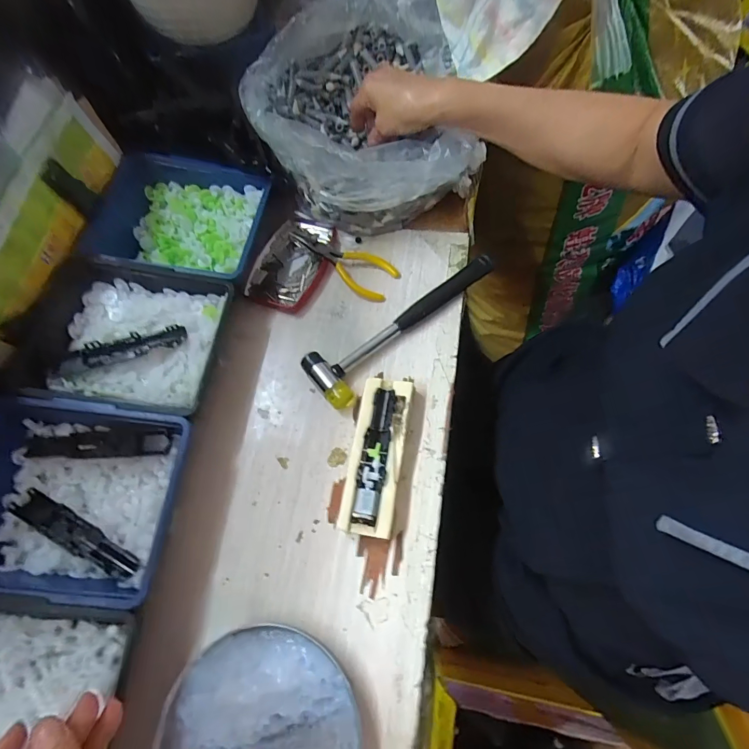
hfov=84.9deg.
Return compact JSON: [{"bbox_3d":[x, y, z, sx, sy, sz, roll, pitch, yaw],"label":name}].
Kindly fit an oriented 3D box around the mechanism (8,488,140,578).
[{"bbox_3d":[-0.239,0.130,0.330,0.119,0.024,0.024,26,71,15],"label":"mechanism"}]

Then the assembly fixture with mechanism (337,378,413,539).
[{"bbox_3d":[0.002,0.069,0.364,0.045,0.023,0.136,8,67,8],"label":"assembly fixture with mechanism"}]

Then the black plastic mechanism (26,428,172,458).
[{"bbox_3d":[-0.235,0.060,0.354,0.114,0.013,0.023,-5,66,2],"label":"black plastic mechanism"}]

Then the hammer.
[{"bbox_3d":[0.038,-0.049,0.416,0.224,0.022,0.060,-33,68,-10],"label":"hammer"}]

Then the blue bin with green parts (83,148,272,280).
[{"bbox_3d":[-0.216,-0.168,0.452,0.167,0.053,0.143,10,67,9],"label":"blue bin with green parts"}]

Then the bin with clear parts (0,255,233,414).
[{"bbox_3d":[-0.238,-0.035,0.397,0.174,0.056,0.143,6,67,7],"label":"bin with clear parts"}]

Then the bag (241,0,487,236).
[{"bbox_3d":[-0.016,-0.286,0.445,0.223,0.138,0.235,-17,69,-10],"label":"bag"}]

